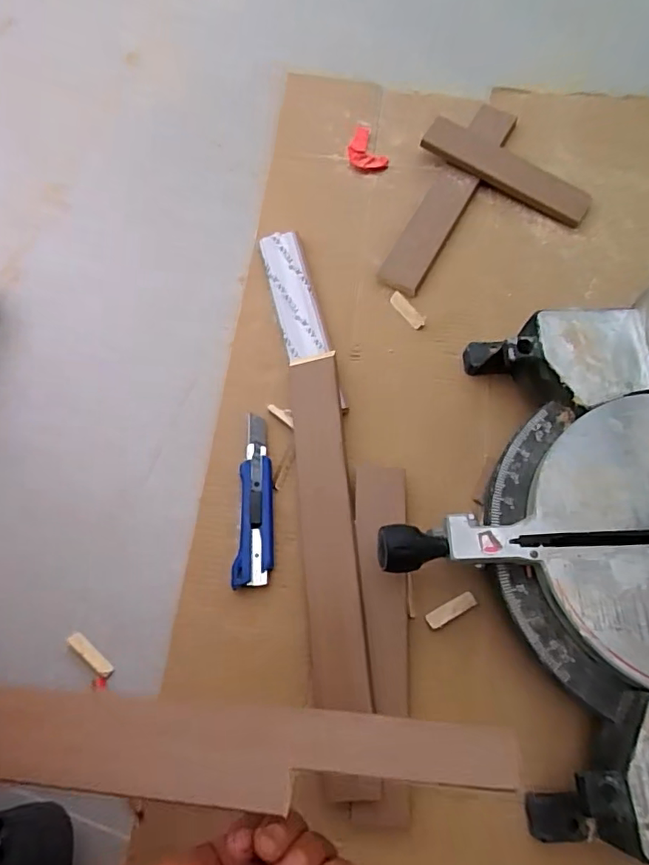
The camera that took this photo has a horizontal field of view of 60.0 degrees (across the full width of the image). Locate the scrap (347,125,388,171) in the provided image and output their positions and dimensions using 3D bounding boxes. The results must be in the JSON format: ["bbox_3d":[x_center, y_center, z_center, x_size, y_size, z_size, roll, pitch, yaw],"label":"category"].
[{"bbox_3d":[0.048,-0.362,0.719,0.041,0.010,0.074,-23,70,-7],"label":"scrap"}]

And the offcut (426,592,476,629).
[{"bbox_3d":[0.116,0.162,0.511,0.049,0.004,0.015,-28,71,-9],"label":"offcut"}]

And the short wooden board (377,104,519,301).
[{"bbox_3d":[0.154,-0.291,0.688,0.049,0.019,0.303,27,72,11],"label":"short wooden board"}]

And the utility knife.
[{"bbox_3d":[-0.067,0.065,0.557,0.035,0.014,0.170,0,69,2],"label":"utility knife"}]

